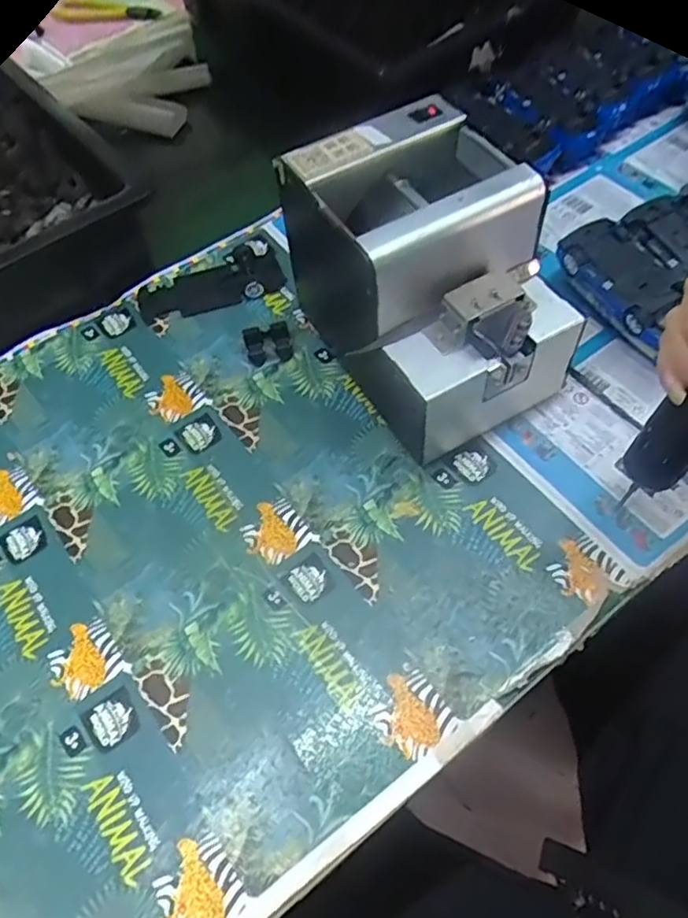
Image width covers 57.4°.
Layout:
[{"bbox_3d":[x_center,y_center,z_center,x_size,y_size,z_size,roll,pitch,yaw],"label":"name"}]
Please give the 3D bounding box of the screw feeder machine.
[{"bbox_3d":[0.060,-0.122,0.438,0.128,0.150,0.179,-27,59,-12],"label":"screw feeder machine"}]

